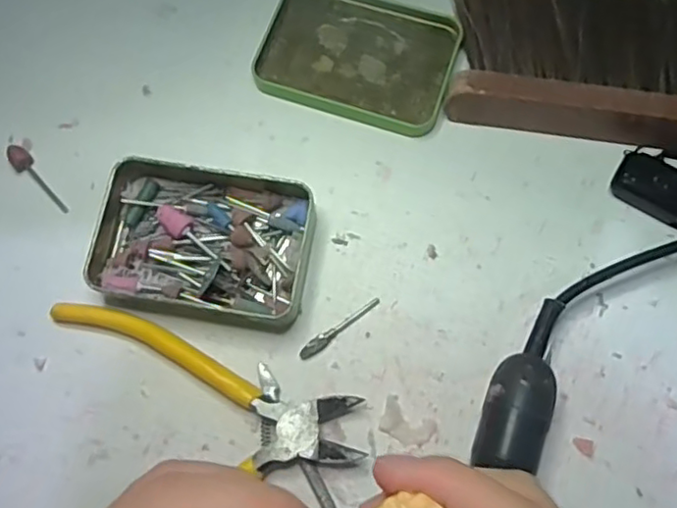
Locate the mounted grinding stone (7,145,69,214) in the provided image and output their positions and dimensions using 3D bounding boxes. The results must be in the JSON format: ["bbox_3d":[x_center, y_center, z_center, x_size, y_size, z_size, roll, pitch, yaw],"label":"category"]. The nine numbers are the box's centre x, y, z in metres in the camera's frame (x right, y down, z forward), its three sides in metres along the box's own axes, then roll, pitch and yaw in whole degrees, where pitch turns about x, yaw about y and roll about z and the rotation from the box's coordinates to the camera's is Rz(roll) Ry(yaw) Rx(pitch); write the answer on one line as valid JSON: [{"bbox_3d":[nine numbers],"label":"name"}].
[{"bbox_3d":[-0.148,-0.037,0.307,0.043,0.009,0.010,41,78,12],"label":"mounted grinding stone"}]

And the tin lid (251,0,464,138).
[{"bbox_3d":[0.011,-0.107,0.326,0.098,0.008,0.073,18,74,6],"label":"tin lid"}]

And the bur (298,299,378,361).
[{"bbox_3d":[0.000,0.034,0.286,0.044,0.004,0.006,-37,76,-10],"label":"bur"}]

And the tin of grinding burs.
[{"bbox_3d":[-0.063,-0.007,0.289,0.097,0.024,0.074,10,74,4],"label":"tin of grinding burs"}]

